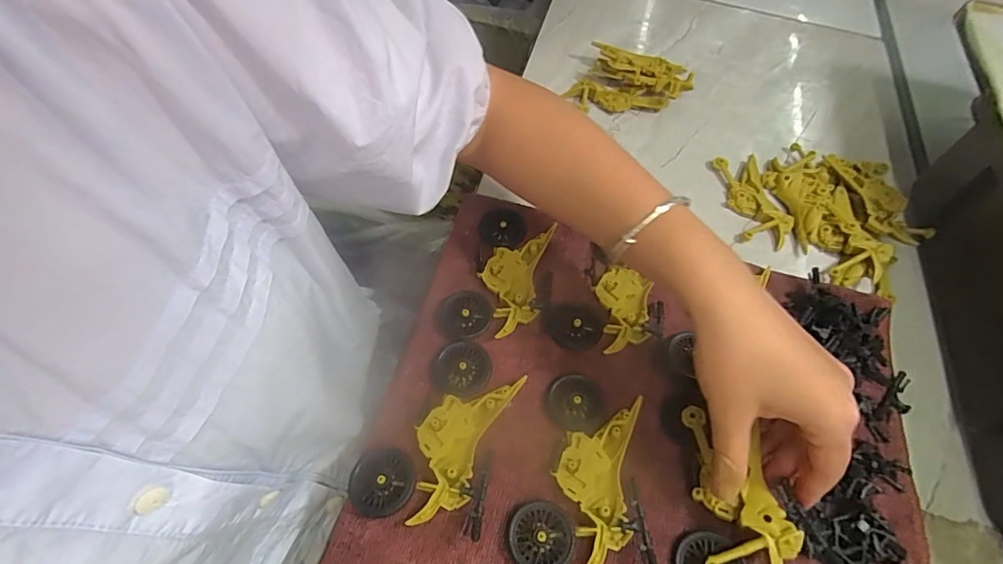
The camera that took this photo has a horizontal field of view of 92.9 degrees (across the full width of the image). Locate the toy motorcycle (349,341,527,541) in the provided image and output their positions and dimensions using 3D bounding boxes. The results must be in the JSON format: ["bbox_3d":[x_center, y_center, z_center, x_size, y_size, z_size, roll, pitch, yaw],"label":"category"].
[{"bbox_3d":[-0.033,0.093,0.295,0.075,0.013,0.114,22,60,9],"label":"toy motorcycle"}]

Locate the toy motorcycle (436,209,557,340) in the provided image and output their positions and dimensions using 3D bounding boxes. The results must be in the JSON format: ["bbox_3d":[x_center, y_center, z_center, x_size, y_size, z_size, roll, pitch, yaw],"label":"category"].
[{"bbox_3d":[0.001,-0.005,0.357,0.064,0.014,0.113,19,60,8],"label":"toy motorcycle"}]

